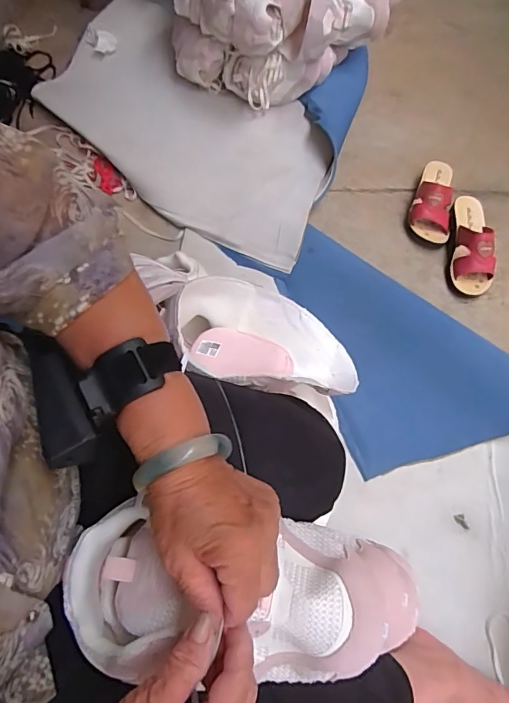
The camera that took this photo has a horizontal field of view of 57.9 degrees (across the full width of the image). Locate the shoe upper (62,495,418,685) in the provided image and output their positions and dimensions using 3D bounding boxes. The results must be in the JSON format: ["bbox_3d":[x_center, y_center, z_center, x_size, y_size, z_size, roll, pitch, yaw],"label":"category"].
[{"bbox_3d":[-0.004,0.184,0.349,0.263,0.065,0.111,5,65,-2],"label":"shoe upper"}]

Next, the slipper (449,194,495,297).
[{"bbox_3d":[0.451,-0.223,0.944,0.082,0.082,0.213,11,66,3],"label":"slipper"}]

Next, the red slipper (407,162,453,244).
[{"bbox_3d":[0.391,-0.337,1.001,0.086,0.073,0.211,16,66,5],"label":"red slipper"}]

